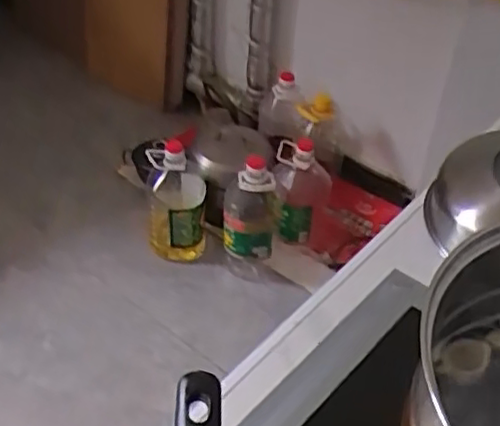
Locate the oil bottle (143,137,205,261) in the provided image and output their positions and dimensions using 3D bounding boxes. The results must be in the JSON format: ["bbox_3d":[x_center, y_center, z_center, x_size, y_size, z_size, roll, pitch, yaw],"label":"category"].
[{"bbox_3d":[-0.204,-0.034,1.804,0.156,0.322,0.147,2,41,-2],"label":"oil bottle"}]

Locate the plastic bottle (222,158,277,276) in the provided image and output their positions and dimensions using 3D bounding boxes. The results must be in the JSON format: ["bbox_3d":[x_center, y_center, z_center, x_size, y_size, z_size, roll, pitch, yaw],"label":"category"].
[{"bbox_3d":[-0.007,0.025,1.725,0.130,0.344,0.163,5,41,2],"label":"plastic bottle"}]

